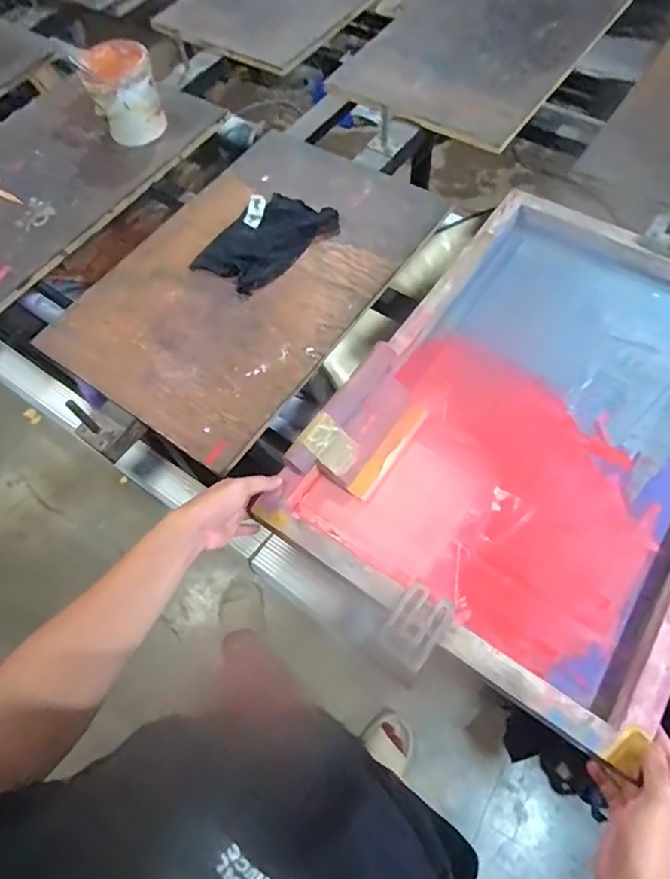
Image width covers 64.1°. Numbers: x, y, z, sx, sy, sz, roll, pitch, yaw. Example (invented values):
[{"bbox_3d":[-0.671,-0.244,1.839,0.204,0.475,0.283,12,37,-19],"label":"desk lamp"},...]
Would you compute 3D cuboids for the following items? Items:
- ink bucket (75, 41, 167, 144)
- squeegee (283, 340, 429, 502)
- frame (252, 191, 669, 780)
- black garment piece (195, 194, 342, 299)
[{"bbox_3d":[-0.386,-0.633,0.991,0.122,0.113,0.126,-25,64,-9],"label":"ink bucket"},{"bbox_3d":[0.034,-0.014,0.668,0.113,0.036,0.195,45,68,-14],"label":"squeegee"},{"bbox_3d":[0.282,-0.038,0.688,0.436,0.054,0.657,31,68,18],"label":"frame"},{"bbox_3d":[-0.110,-0.323,0.865,0.136,0.012,0.205,37,70,20],"label":"black garment piece"}]

